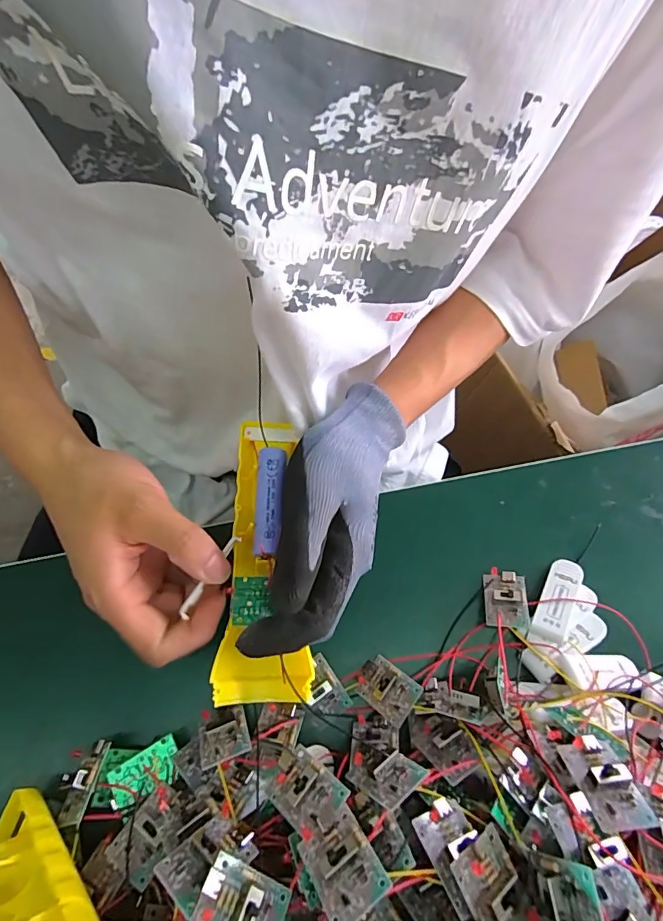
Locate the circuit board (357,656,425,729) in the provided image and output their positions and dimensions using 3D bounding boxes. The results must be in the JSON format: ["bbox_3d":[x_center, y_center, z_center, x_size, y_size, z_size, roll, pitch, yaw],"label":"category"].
[{"bbox_3d":[0.033,0.135,0.270,0.035,0.011,0.026,24,68,41],"label":"circuit board"}]

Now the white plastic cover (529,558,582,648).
[{"bbox_3d":[0.148,0.090,0.297,0.020,0.007,0.059,23,57,26],"label":"white plastic cover"}]

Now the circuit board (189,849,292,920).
[{"bbox_3d":[-0.034,0.174,0.175,0.035,0.012,0.025,25,47,2],"label":"circuit board"}]

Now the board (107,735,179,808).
[{"bbox_3d":[-0.098,0.164,0.238,0.035,0.005,0.021,-20,70,-32],"label":"board"}]

